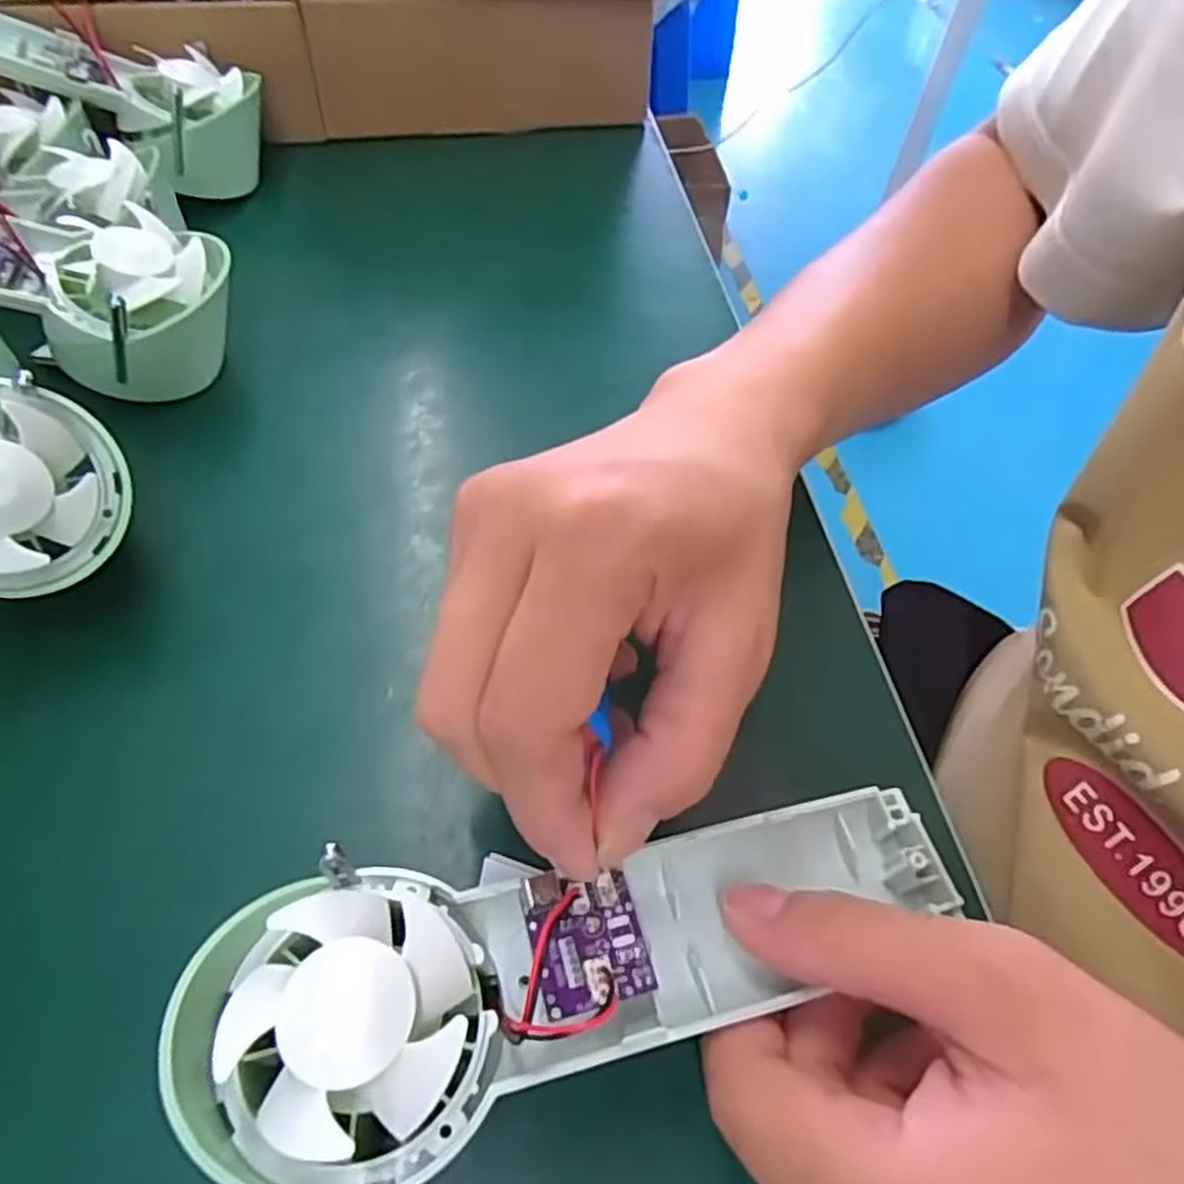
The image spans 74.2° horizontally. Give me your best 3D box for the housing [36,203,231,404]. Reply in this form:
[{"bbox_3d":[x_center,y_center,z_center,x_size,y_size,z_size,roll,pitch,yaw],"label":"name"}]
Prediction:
[{"bbox_3d":[-0.176,-0.111,0.308,0.072,0.056,0.063,-16,55,-14],"label":"housing"}]

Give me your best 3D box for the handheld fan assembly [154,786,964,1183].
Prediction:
[{"bbox_3d":[0.001,0.079,0.179,0.172,0.025,0.057,-8,52,-21],"label":"handheld fan assembly"}]

